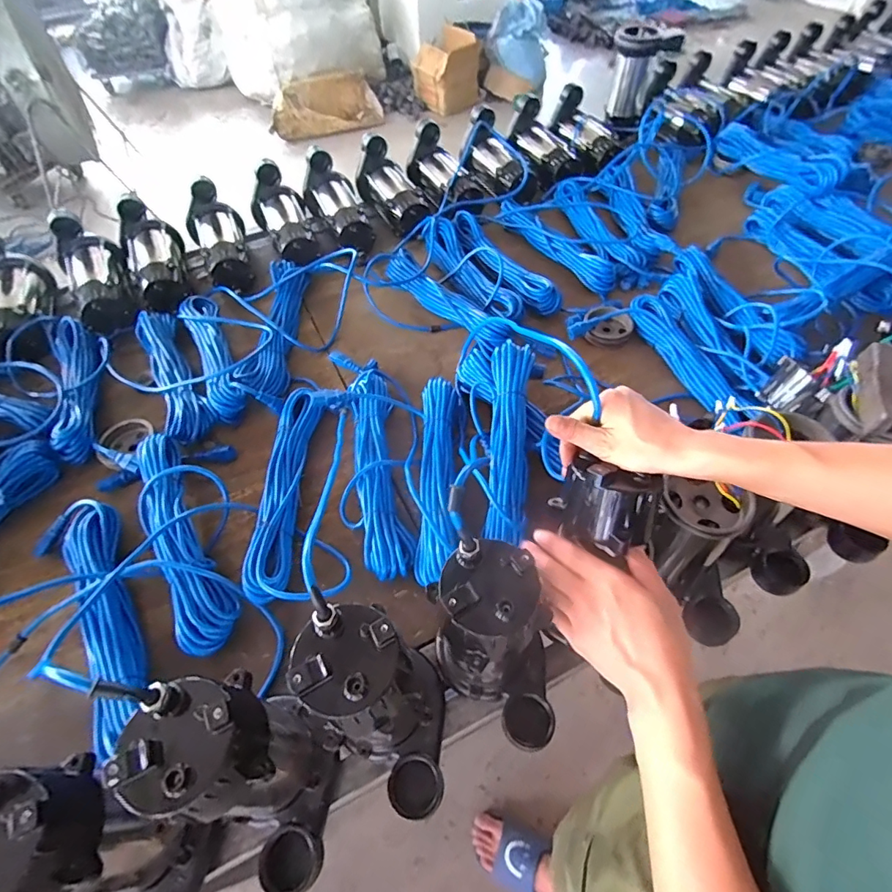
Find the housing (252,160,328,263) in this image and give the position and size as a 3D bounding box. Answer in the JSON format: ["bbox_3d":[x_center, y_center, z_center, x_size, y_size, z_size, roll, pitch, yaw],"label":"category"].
[{"bbox_3d":[-0.343,-0.502,1.070,0.125,0.141,0.254,-27,57,-15],"label":"housing"}]

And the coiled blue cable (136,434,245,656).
[{"bbox_3d":[-0.369,0.122,0.665,0.081,0.060,0.345,-29,58,-16],"label":"coiled blue cable"}]

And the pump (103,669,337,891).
[{"bbox_3d":[-0.167,0.294,0.408,0.098,0.224,0.152,-28,58,-16],"label":"pump"}]

